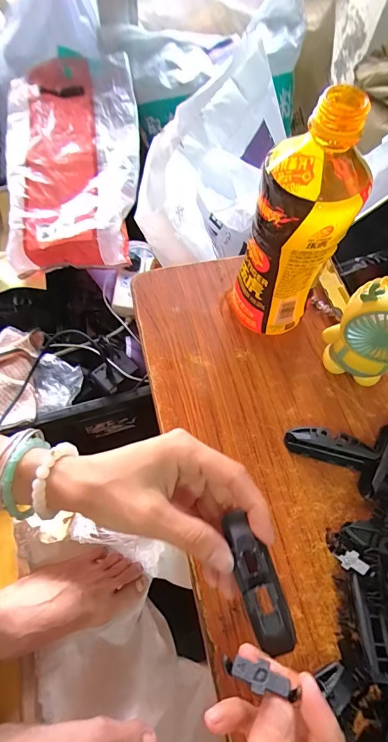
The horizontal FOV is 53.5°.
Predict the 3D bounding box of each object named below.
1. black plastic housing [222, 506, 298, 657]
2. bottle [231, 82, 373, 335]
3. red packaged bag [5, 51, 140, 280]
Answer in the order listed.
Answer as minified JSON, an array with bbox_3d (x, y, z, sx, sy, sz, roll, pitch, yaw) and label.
[{"bbox_3d":[0.035,0.116,0.212,0.020,0.012,0.070,-16,67,-10],"label":"black plastic housing"},{"bbox_3d":[0.078,-0.104,0.301,0.064,0.178,0.072,21,64,8],"label":"bottle"},{"bbox_3d":[-0.226,-0.400,0.723,0.261,0.111,0.461,-10,64,-8],"label":"red packaged bag"}]

